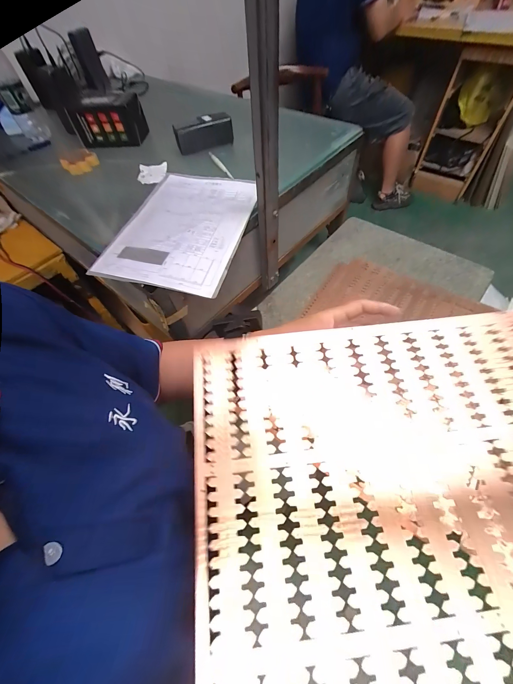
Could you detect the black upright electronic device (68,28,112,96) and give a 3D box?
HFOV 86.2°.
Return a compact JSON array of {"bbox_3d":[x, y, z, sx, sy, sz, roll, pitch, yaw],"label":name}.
[{"bbox_3d":[-0.549,-0.922,0.911,0.068,0.153,0.034,-25,37,-11],"label":"black upright electronic device"}]

